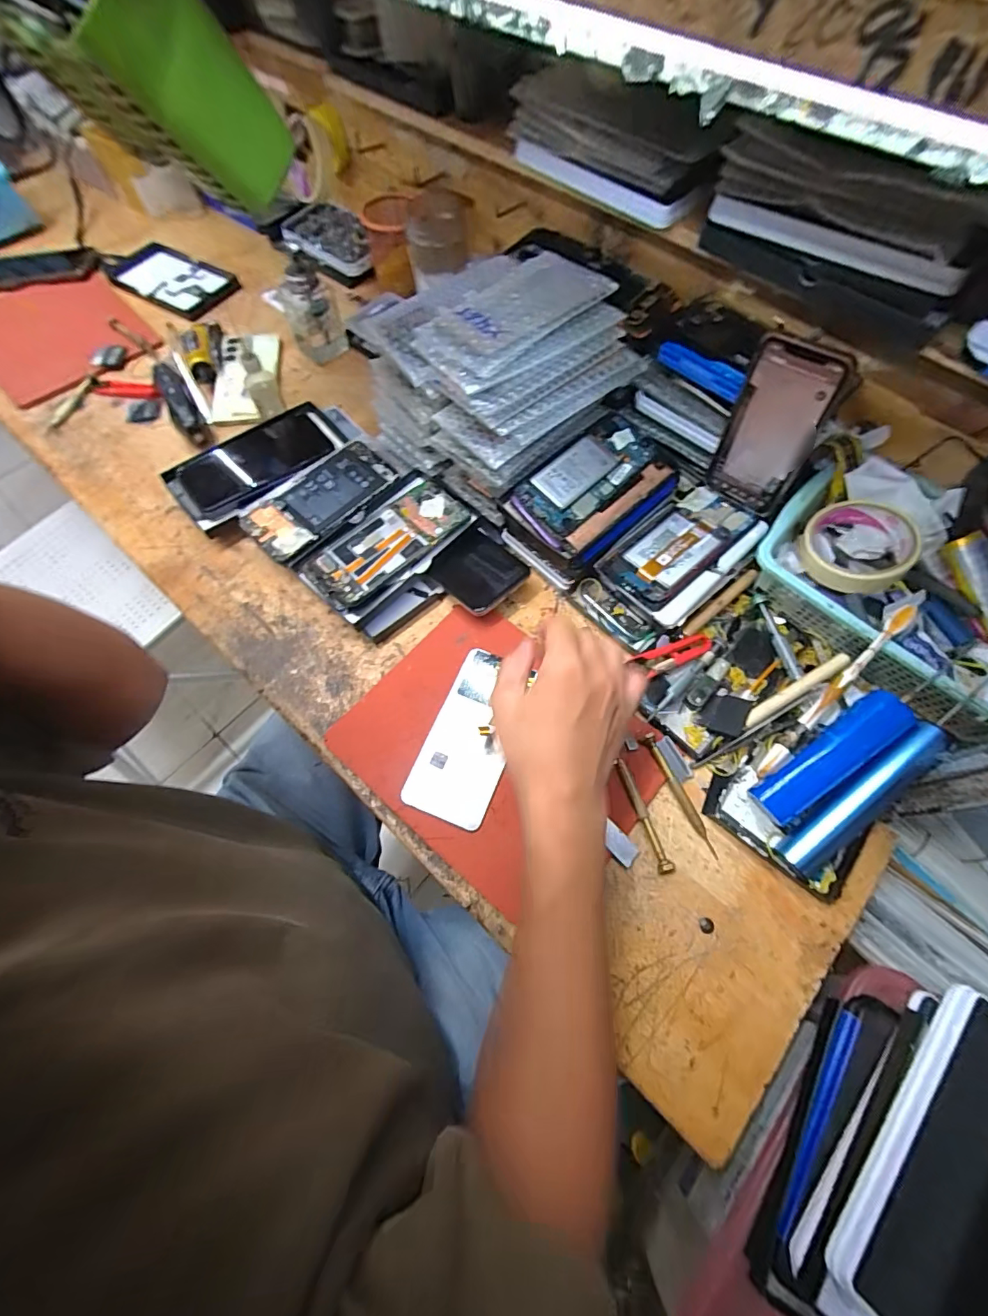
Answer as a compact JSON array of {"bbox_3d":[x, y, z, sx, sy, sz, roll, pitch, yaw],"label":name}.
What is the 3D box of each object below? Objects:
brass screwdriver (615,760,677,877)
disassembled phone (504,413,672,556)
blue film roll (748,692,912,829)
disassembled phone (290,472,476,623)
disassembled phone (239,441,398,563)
[{"bbox_3d":[0.125,0.133,0.413,0.012,0.014,0.096,-18,67,-8],"label":"brass screwdriver"},{"bbox_3d":[0.102,-0.179,0.498,0.170,0.018,0.091,-41,83,-14],"label":"disassembled phone"},{"bbox_3d":[0.269,0.081,0.394,0.132,0.029,0.037,-43,70,7],"label":"blue film roll"},{"bbox_3d":[-0.110,-0.118,0.502,0.171,0.015,0.095,-42,73,-15],"label":"disassembled phone"},{"bbox_3d":[-0.182,-0.169,0.521,0.070,0.011,0.162,41,72,17],"label":"disassembled phone"}]

